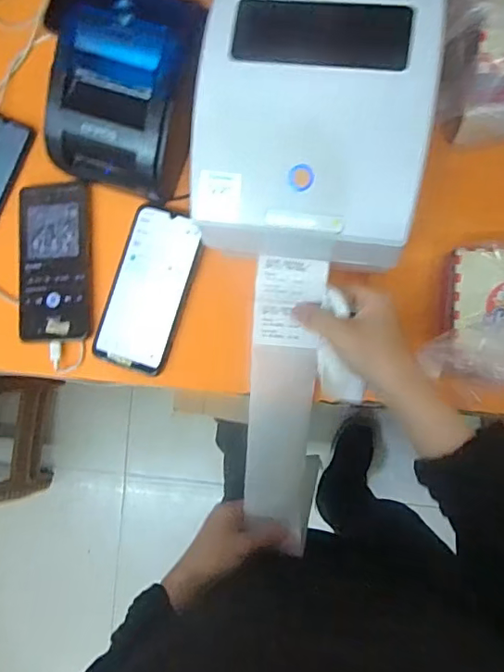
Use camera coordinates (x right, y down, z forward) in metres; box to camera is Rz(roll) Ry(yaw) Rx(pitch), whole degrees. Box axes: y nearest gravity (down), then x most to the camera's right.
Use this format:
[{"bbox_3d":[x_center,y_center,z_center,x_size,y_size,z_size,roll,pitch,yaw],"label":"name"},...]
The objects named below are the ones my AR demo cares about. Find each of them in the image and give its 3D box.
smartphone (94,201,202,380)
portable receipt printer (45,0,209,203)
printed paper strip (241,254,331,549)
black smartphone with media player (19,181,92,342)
[{"bbox_3d":[-0.107,-0.048,0.543,0.080,0.007,0.164,16,89,9],"label":"smartphone"},{"bbox_3d":[-0.120,-0.230,0.517,0.148,0.097,0.163,15,88,9],"label":"portable receipt printer"},{"bbox_3d":[0.031,0.068,0.495,0.068,0.006,0.280,7,107,14],"label":"printed paper strip"},{"bbox_3d":[-0.212,-0.082,0.559,0.071,0.015,0.172,-4,86,8],"label":"black smartphone with media player"}]

